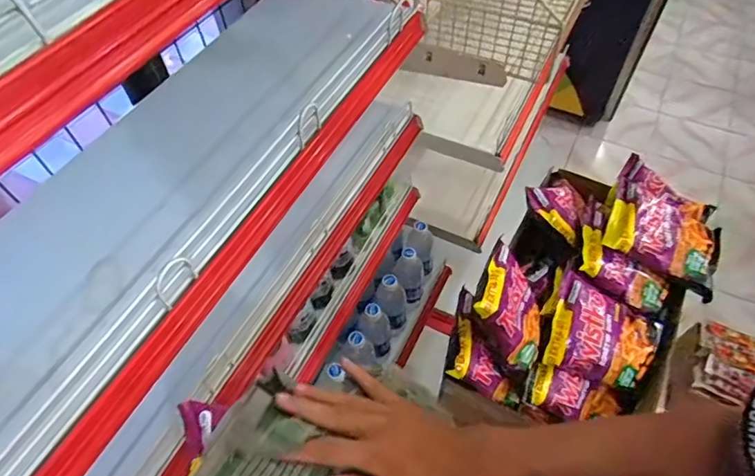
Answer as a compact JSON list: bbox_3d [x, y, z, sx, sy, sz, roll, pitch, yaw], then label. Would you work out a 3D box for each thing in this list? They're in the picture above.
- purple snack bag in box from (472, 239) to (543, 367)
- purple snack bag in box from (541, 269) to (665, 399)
[{"bbox_3d":[0.202,0.101,0.712,0.028,0.147,0.124,-11,36,44],"label":"purple snack bag in box"},{"bbox_3d":[0.350,0.151,0.754,0.175,0.039,0.141,25,77,-9],"label":"purple snack bag in box"}]

